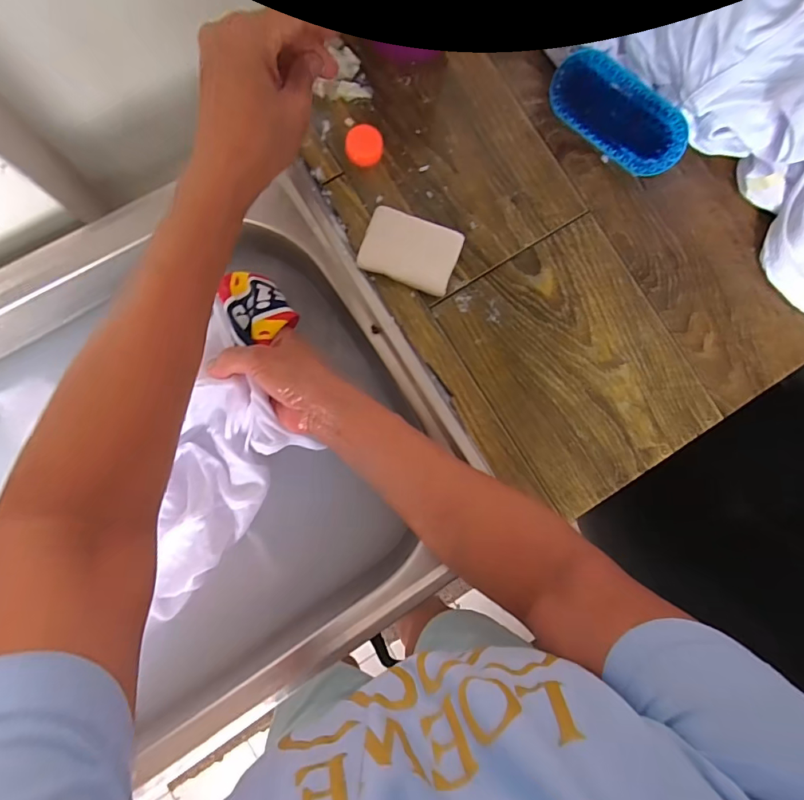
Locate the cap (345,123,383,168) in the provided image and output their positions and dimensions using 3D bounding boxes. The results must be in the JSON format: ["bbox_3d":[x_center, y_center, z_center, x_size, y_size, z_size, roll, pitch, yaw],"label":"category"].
[{"bbox_3d":[-0.033,-0.220,0.389,0.031,0.013,0.030,0,85,-5],"label":"cap"}]

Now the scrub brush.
[{"bbox_3d":[0.191,-0.251,0.397,0.129,0.043,0.034,35,83,-1],"label":"scrub brush"}]

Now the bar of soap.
[{"bbox_3d":[0.007,-0.126,0.382,0.078,0.016,0.055,20,83,-3],"label":"bar of soap"}]

